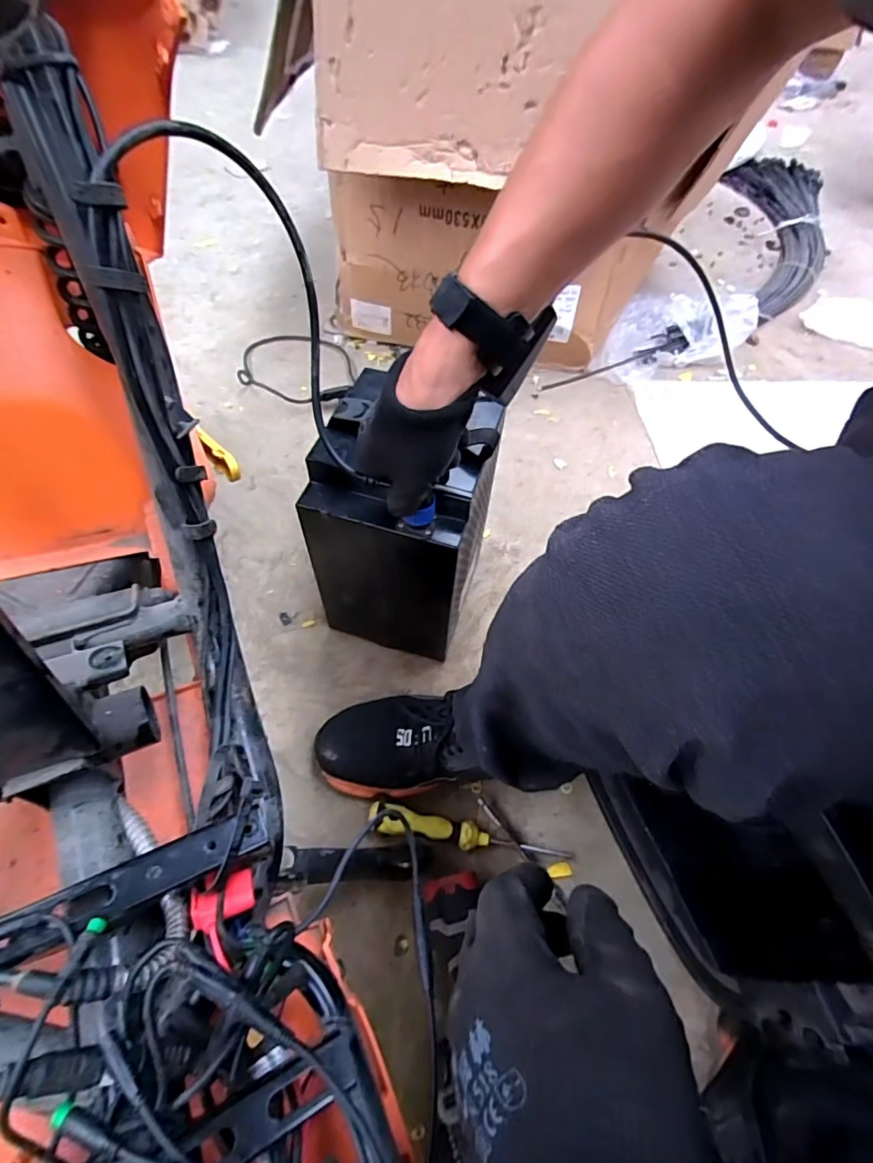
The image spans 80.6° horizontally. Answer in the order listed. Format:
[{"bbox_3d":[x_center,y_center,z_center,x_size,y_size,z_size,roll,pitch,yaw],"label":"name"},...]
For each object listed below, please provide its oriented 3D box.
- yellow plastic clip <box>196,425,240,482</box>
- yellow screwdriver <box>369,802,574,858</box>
[{"bbox_3d":[-0.233,-0.135,0.544,0.014,0.019,0.076,-38,63,-25],"label":"yellow plastic clip"},{"bbox_3d":[0.033,0.255,0.517,0.202,0.030,0.027,9,56,5],"label":"yellow screwdriver"}]

